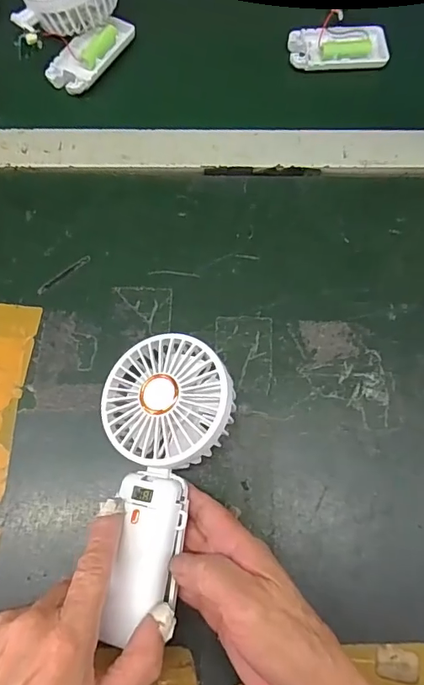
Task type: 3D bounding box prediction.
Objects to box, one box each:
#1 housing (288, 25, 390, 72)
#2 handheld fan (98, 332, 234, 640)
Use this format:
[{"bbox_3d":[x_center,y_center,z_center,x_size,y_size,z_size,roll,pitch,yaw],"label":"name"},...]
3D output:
[{"bbox_3d":[0.124,-0.291,0.461,0.095,0.010,0.047,-7,72,-4],"label":"housing"},{"bbox_3d":[-0.034,0.082,0.294,0.083,0.029,0.178,6,72,1],"label":"handheld fan"}]

